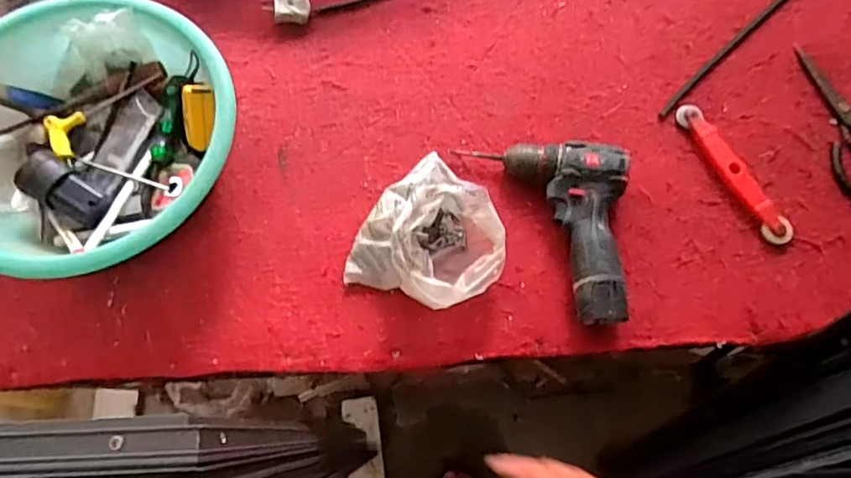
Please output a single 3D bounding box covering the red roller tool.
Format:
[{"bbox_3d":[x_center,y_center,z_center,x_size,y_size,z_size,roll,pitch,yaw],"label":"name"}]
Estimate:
[{"bbox_3d":[0.367,-0.082,0.677,0.032,0.018,0.196,-25,73,-9],"label":"red roller tool"}]

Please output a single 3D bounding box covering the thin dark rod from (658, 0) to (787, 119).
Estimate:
[{"bbox_3d":[0.407,-0.260,0.740,0.323,0.006,0.015,-41,76,-13],"label":"thin dark rod"}]

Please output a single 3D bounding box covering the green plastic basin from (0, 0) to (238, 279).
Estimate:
[{"bbox_3d":[-0.368,-0.117,0.635,0.308,0.103,0.300,0,71,-1],"label":"green plastic basin"}]

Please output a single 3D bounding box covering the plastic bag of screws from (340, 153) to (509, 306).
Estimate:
[{"bbox_3d":[0.012,-0.015,0.619,0.159,0.082,0.173,22,72,7],"label":"plastic bag of screws"}]

